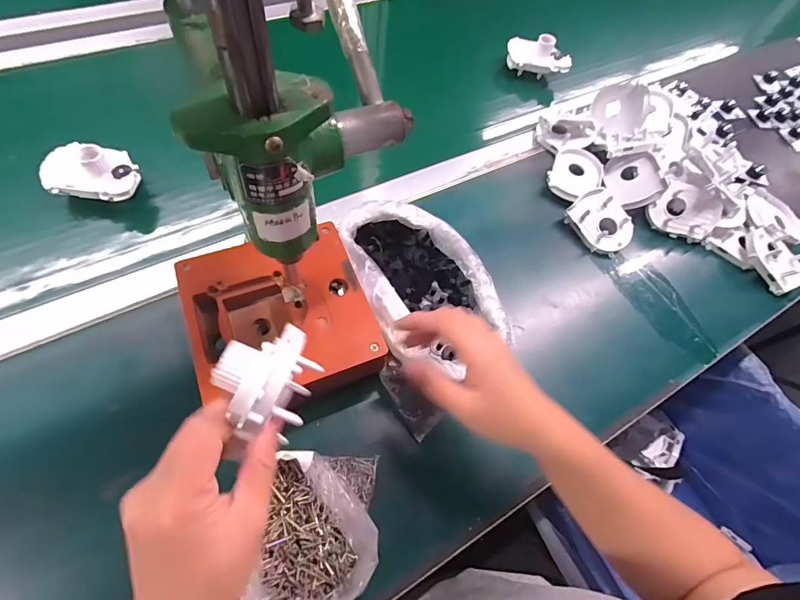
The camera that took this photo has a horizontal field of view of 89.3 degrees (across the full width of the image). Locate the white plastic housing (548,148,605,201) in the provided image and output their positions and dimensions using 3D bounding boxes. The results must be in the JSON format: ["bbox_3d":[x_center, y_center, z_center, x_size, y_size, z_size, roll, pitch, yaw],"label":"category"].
[{"bbox_3d":[0.238,-0.172,0.550,0.082,0.022,0.063,-37,72,-23],"label":"white plastic housing"}]

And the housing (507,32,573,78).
[{"bbox_3d":[0.224,-0.395,0.653,0.107,0.052,0.041,23,64,7],"label":"housing"}]

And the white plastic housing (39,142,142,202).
[{"bbox_3d":[-0.339,-0.143,0.445,0.094,0.033,0.057,7,61,-4],"label":"white plastic housing"}]

